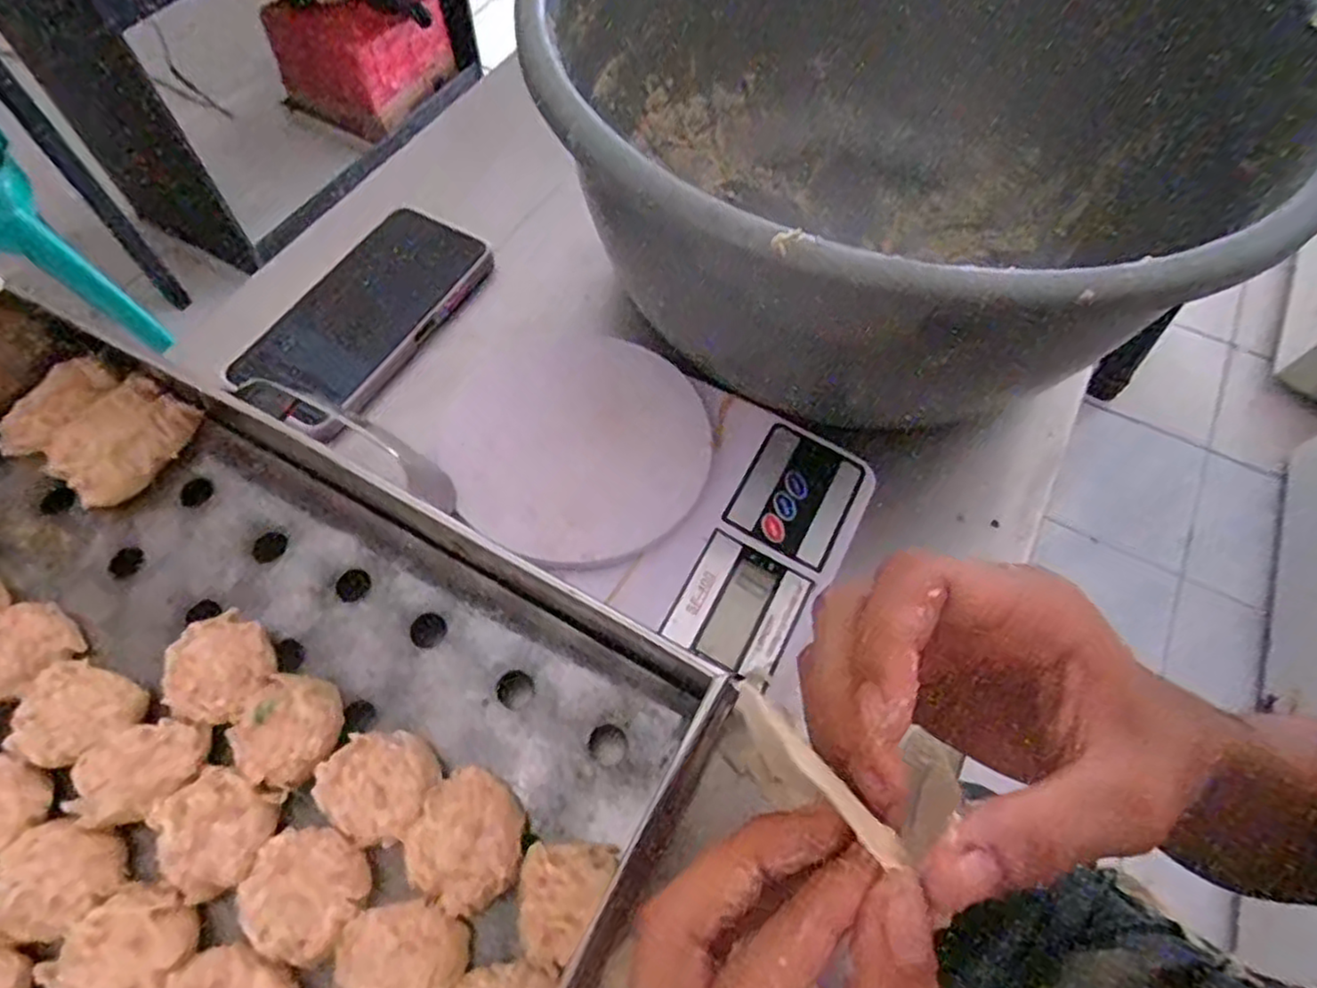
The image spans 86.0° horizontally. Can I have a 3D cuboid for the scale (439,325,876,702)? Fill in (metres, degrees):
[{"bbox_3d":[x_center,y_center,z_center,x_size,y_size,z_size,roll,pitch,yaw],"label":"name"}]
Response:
[{"bbox_3d":[-0.008,0.002,0.361,0.207,0.044,0.136,25,64,11],"label":"scale"}]

